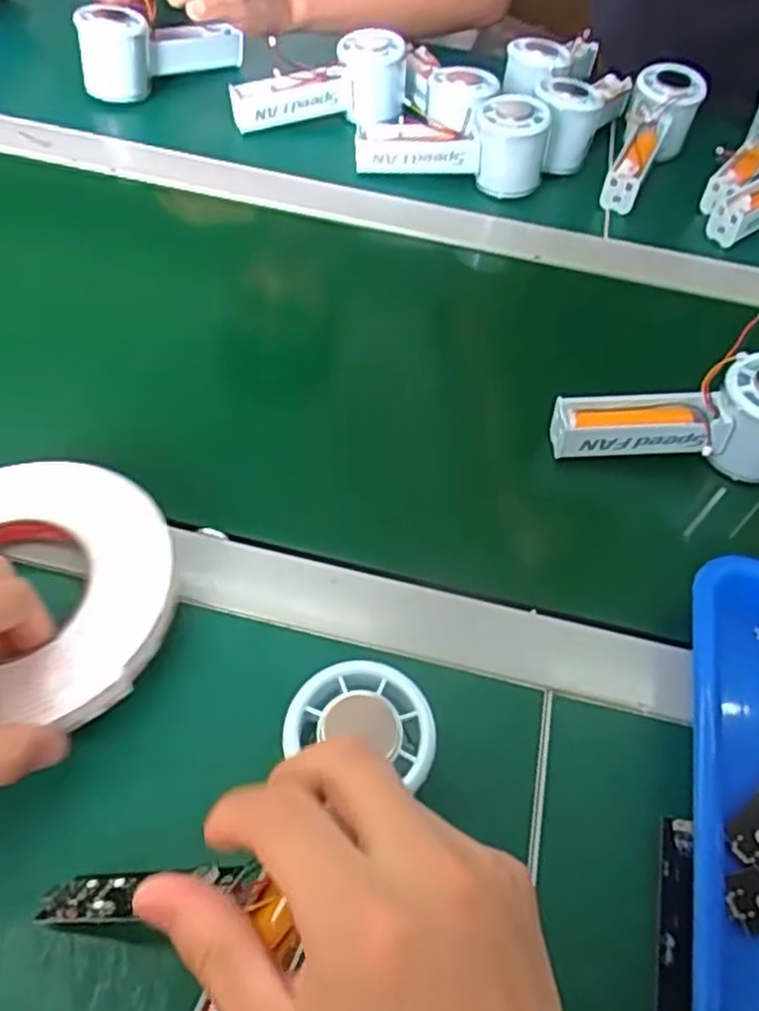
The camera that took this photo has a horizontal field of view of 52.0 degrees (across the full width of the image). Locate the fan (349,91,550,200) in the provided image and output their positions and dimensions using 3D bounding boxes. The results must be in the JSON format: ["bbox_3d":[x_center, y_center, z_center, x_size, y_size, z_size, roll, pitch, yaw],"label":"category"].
[{"bbox_3d":[0.057,-0.291,0.633,0.151,0.070,0.050,2,51,-4],"label":"fan"}]

